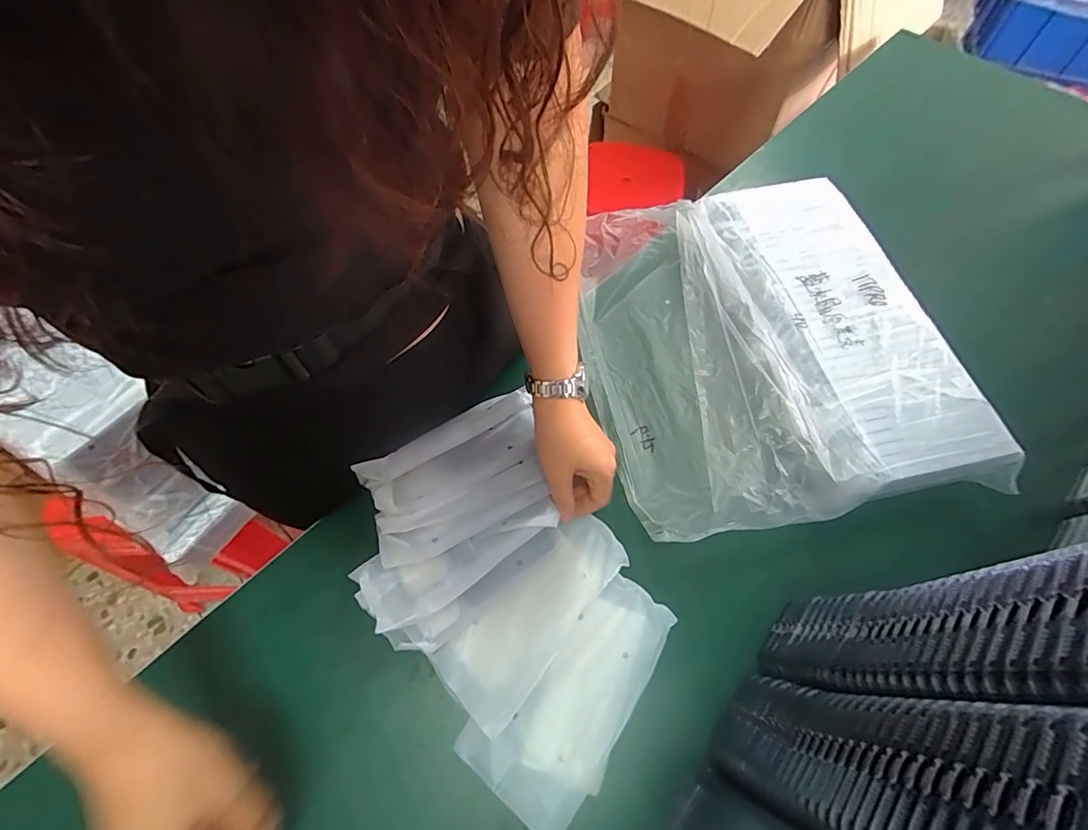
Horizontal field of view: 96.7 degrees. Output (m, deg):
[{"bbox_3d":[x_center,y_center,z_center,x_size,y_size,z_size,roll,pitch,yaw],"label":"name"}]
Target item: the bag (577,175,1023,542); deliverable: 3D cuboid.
[{"bbox_3d":[0.229,-0.082,0.528,0.348,0.100,0.389,-12,63,-6],"label":"bag"}]

